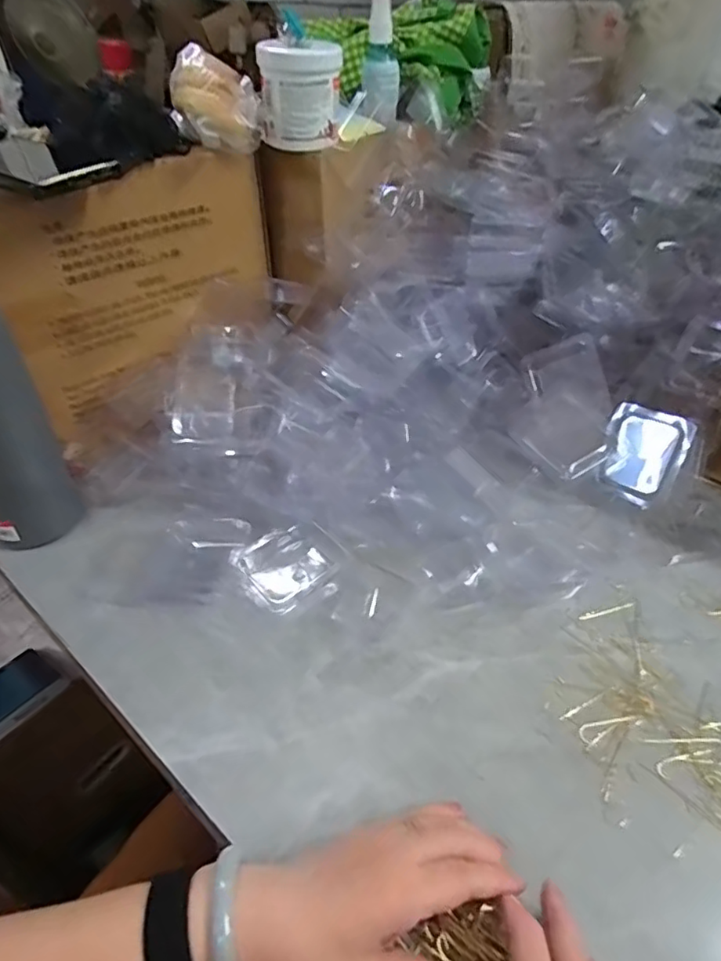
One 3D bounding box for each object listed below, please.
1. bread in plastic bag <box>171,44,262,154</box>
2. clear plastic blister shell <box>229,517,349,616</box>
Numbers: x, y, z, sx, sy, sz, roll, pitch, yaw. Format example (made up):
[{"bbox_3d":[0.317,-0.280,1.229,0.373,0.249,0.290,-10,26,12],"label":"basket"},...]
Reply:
[{"bbox_3d":[-0.134,-0.345,0.526,0.076,0.070,0.095,-6,42,-8],"label":"bread in plastic bag"},{"bbox_3d":[-0.065,0.073,0.514,0.086,0.021,0.073,-29,50,-30],"label":"clear plastic blister shell"}]

